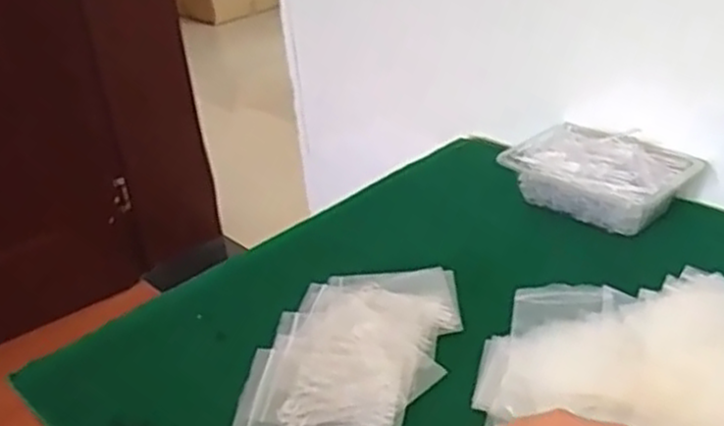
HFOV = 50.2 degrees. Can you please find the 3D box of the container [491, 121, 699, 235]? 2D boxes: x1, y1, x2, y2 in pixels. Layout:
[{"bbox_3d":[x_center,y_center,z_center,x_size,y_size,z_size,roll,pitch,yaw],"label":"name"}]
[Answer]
[{"bbox_3d":[0.253,-0.040,0.826,0.113,0.055,0.175,-29,38,-35],"label":"container"}]

